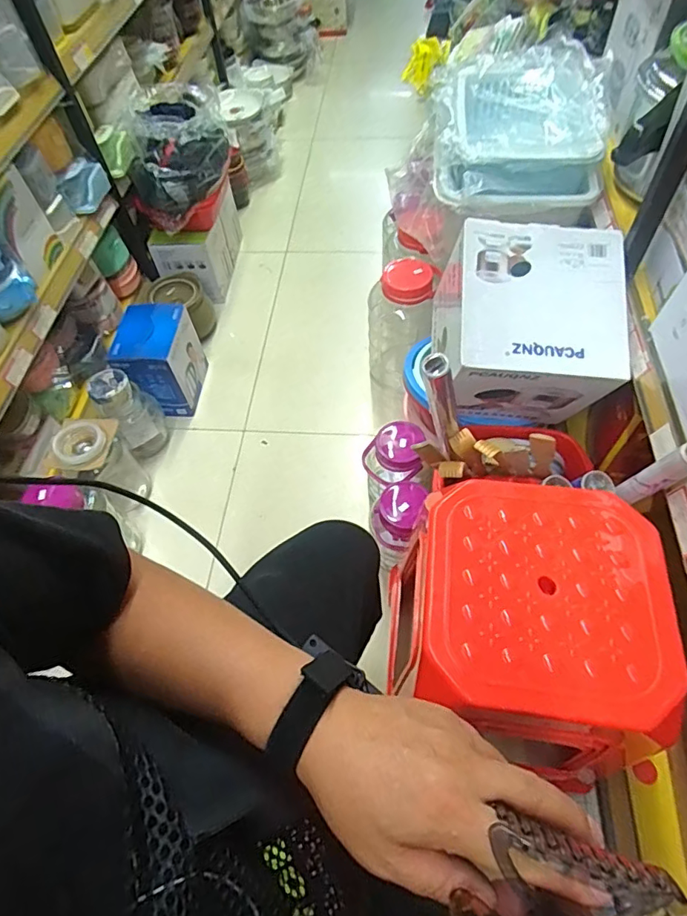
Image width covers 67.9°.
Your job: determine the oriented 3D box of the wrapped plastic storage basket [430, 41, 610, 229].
[{"bbox_3d":[0.362,-0.702,1.085,0.340,0.133,0.447,8,59,9],"label":"wrapped plastic storage basket"}]

